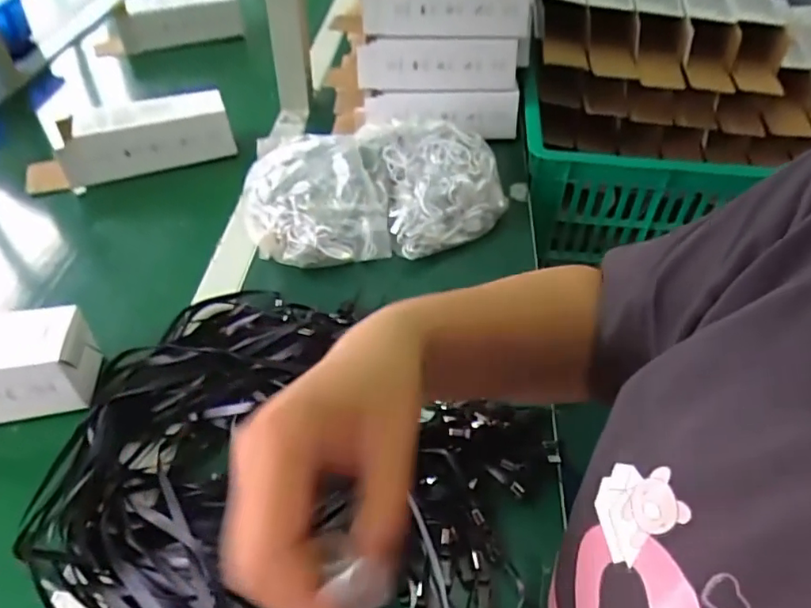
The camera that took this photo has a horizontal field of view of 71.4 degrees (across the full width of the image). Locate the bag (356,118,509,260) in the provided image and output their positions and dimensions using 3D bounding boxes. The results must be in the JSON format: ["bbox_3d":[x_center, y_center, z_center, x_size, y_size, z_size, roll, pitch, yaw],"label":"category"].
[{"bbox_3d":[0.032,-0.143,0.622,0.141,0.086,0.177,-7,47,-8],"label":"bag"}]

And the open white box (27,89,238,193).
[{"bbox_3d":[-0.341,-0.206,0.697,0.238,0.070,0.079,-14,49,-14],"label":"open white box"}]

